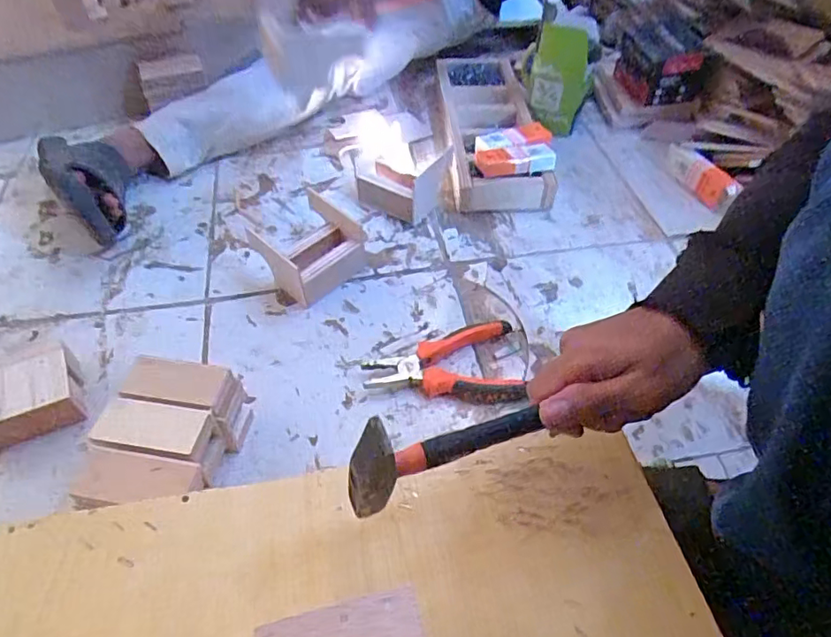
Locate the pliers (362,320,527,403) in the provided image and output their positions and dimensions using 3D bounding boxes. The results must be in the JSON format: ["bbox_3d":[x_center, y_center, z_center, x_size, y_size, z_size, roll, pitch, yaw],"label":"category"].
[{"bbox_3d":[0.029,0.050,0.597,0.164,0.023,0.095,-4,50,-4],"label":"pliers"}]

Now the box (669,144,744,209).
[{"bbox_3d":[0.413,-0.213,0.814,0.050,0.024,0.122,-38,55,14],"label":"box"}]

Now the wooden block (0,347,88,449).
[{"bbox_3d":[-0.387,0.080,0.550,0.094,0.046,0.072,-18,52,-16],"label":"wooden block"}]

